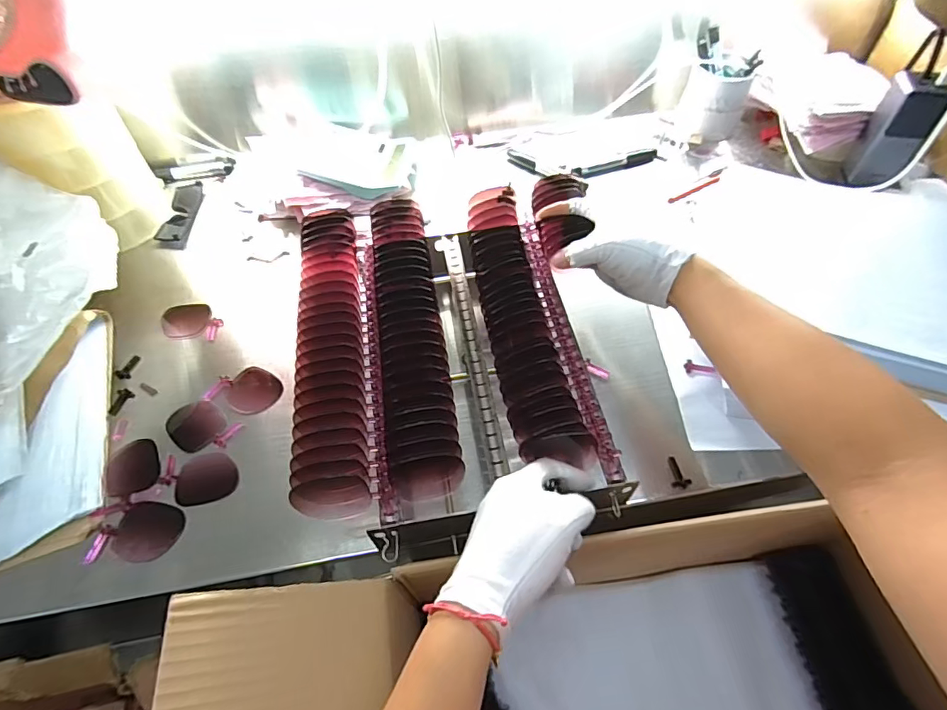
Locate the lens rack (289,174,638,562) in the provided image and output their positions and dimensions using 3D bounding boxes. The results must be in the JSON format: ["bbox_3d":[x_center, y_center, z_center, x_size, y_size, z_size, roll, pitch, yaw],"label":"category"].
[{"bbox_3d":[-0.017,-0.014,0.443,0.267,0.073,0.323,-8,54,-4],"label":"lens rack"}]

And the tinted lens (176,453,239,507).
[{"bbox_3d":[-0.242,0.113,0.455,0.051,0.011,0.043,-14,55,-8],"label":"tinted lens"}]

